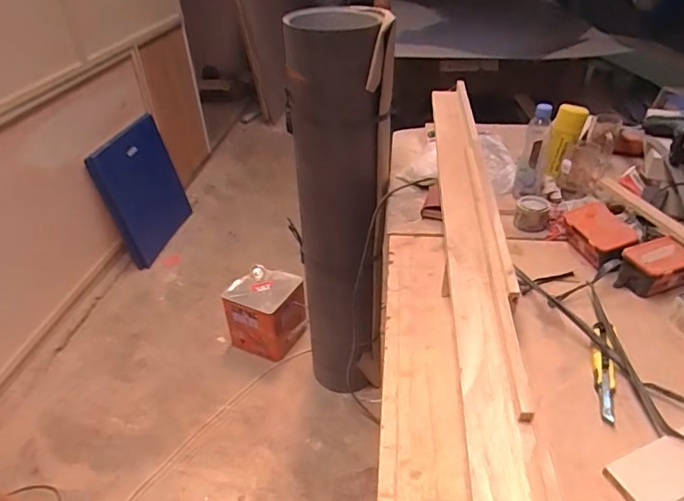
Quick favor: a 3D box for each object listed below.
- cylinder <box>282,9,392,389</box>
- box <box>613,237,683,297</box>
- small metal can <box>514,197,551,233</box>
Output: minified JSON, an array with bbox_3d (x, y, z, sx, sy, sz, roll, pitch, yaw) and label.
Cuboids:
[{"bbox_3d":[-0.008,-0.071,1.493,0.250,1.144,0.257,-5,36,-3],"label":"cylinder"},{"bbox_3d":[0.597,0.033,0.949,0.130,0.069,0.084,-13,38,-18],"label":"box"},{"bbox_3d":[0.438,-0.085,1.148,0.079,0.050,0.083,10,37,13],"label":"small metal can"}]

